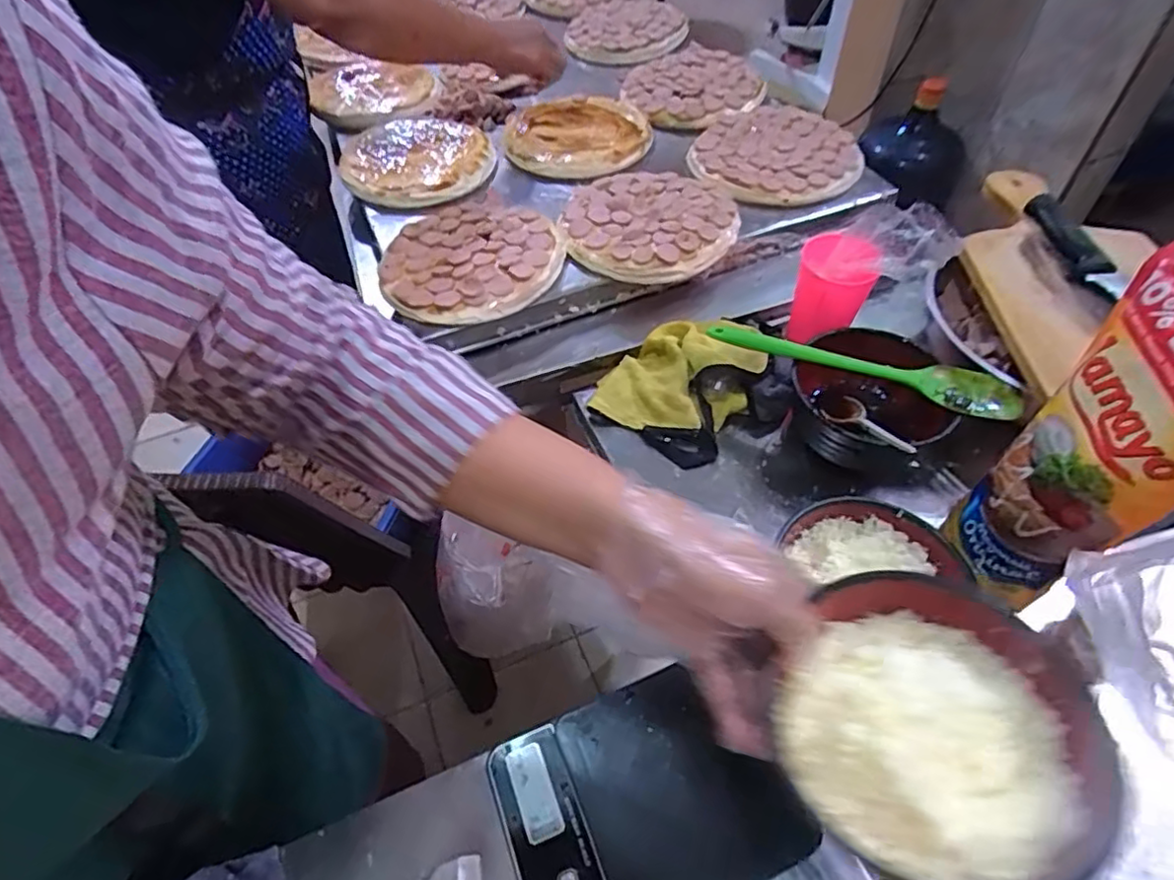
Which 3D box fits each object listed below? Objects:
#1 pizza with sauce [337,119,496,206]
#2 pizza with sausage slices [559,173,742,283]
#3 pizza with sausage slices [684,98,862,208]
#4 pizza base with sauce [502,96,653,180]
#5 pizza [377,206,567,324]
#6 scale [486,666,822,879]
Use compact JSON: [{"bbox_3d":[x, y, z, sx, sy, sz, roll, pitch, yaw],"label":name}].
[{"bbox_3d":[-0.220,-0.361,0.812,0.184,0.028,0.183,-2,53,3],"label":"pizza with sauce"},{"bbox_3d":[0.069,-0.247,0.705,0.188,0.026,0.177,-1,53,4],"label":"pizza with sausage slices"},{"bbox_3d":[0.233,-0.360,0.780,0.200,0.022,0.191,2,53,6],"label":"pizza with sausage slices"},{"bbox_3d":[-0.014,-0.405,0.838,0.188,0.020,0.179,-4,53,1],"label":"pizza base with sauce"},{"bbox_3d":[-0.128,-0.189,0.673,0.182,0.020,0.176,-2,53,3],"label":"pizza"},{"bbox_3d":[0.032,0.226,0.396,0.167,0.018,0.126,-19,54,-10],"label":"scale"}]

